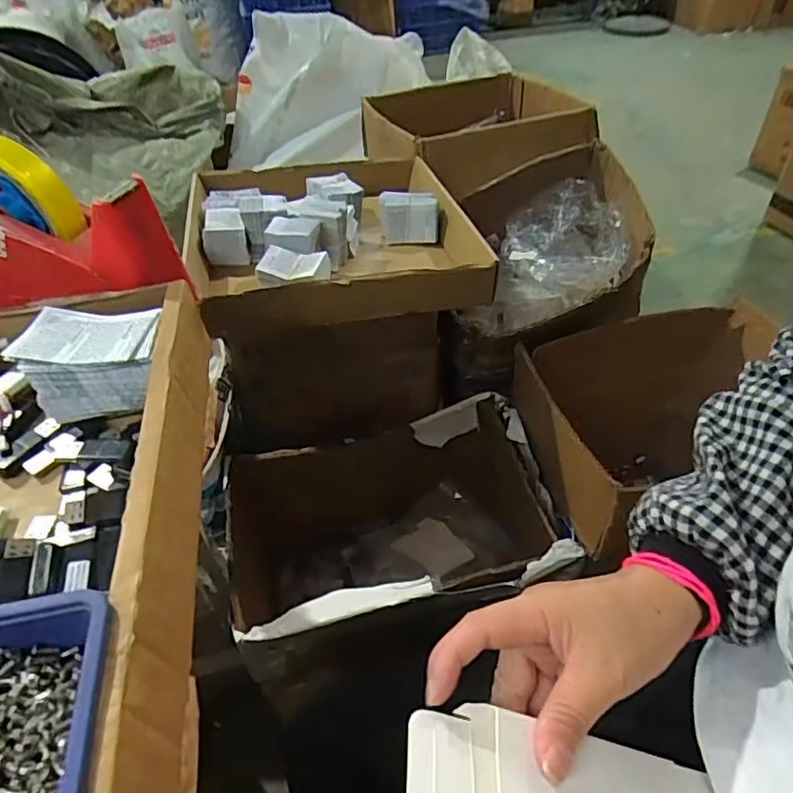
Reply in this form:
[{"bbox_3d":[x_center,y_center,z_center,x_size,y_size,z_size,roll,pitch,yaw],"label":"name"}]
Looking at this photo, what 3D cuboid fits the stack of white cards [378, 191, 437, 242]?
[{"bbox_3d":[0.018,-0.258,0.819,0.084,0.052,0.063,0,45,4],"label":"stack of white cards"}]

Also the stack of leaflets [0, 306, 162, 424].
[{"bbox_3d":[-0.185,-0.024,0.356,0.077,0.043,0.058,-8,45,-4],"label":"stack of leaflets"}]

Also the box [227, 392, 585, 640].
[{"bbox_3d":[-0.013,0.238,0.884,0.458,0.310,0.281,-10,45,-6],"label":"box"}]

